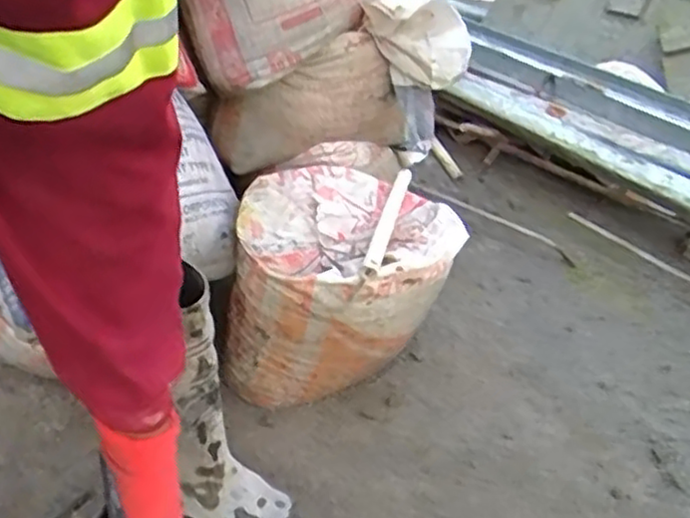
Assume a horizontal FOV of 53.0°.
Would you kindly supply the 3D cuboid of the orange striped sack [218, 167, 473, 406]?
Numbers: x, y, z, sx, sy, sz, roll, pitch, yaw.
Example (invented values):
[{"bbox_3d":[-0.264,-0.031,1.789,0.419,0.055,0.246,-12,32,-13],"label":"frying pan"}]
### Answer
[{"bbox_3d":[-0.005,0.034,0.999,0.304,0.244,0.300,6,37,4],"label":"orange striped sack"}]

